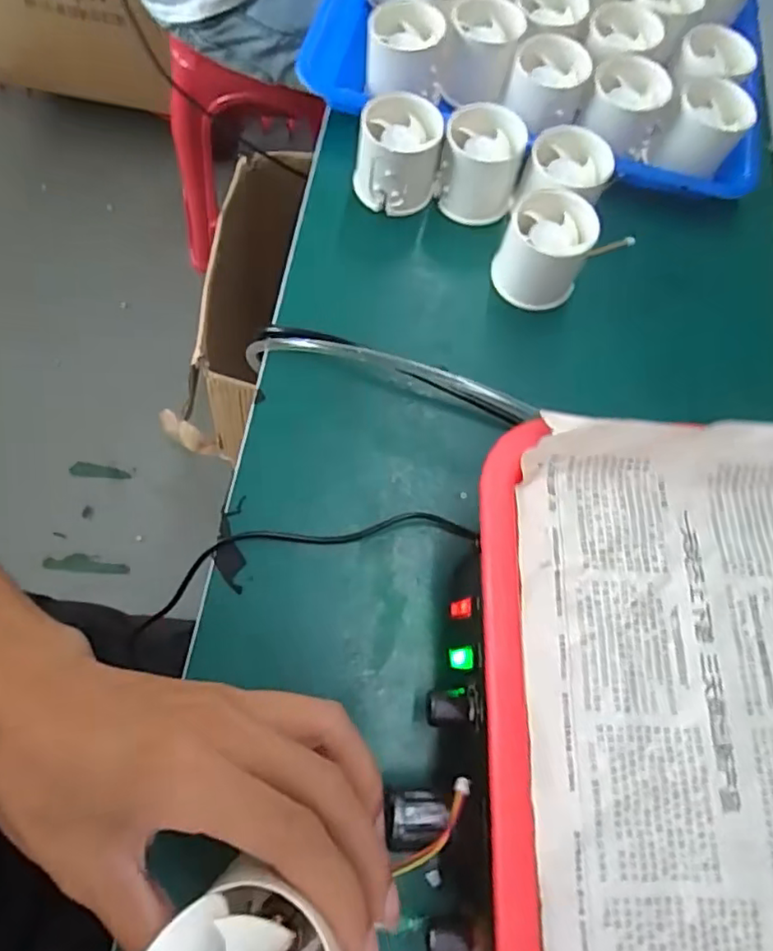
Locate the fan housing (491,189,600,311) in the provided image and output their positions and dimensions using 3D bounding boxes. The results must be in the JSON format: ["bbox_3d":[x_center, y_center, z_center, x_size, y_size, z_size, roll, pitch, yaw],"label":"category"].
[{"bbox_3d":[0.101,-0.143,0.384,0.051,0.050,0.050,2,69,-5],"label":"fan housing"}]

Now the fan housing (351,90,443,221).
[{"bbox_3d":[0.009,-0.214,0.403,0.052,0.053,0.051,2,69,-5],"label":"fan housing"}]

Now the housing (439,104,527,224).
[{"bbox_3d":[0.064,-0.209,0.407,0.051,0.052,0.049,2,69,-5],"label":"housing"}]

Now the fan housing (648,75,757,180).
[{"bbox_3d":[0.221,-0.241,0.420,0.050,0.041,0.050,2,69,-5],"label":"fan housing"}]

